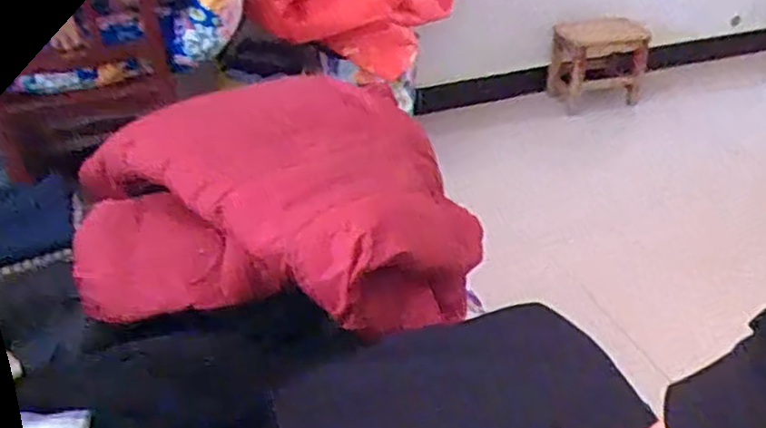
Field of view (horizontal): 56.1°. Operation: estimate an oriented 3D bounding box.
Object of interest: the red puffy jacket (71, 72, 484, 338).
[{"bbox_3d":[-0.161,-0.024,0.863,0.493,0.168,0.329,0,33,2],"label":"red puffy jacket"}]

